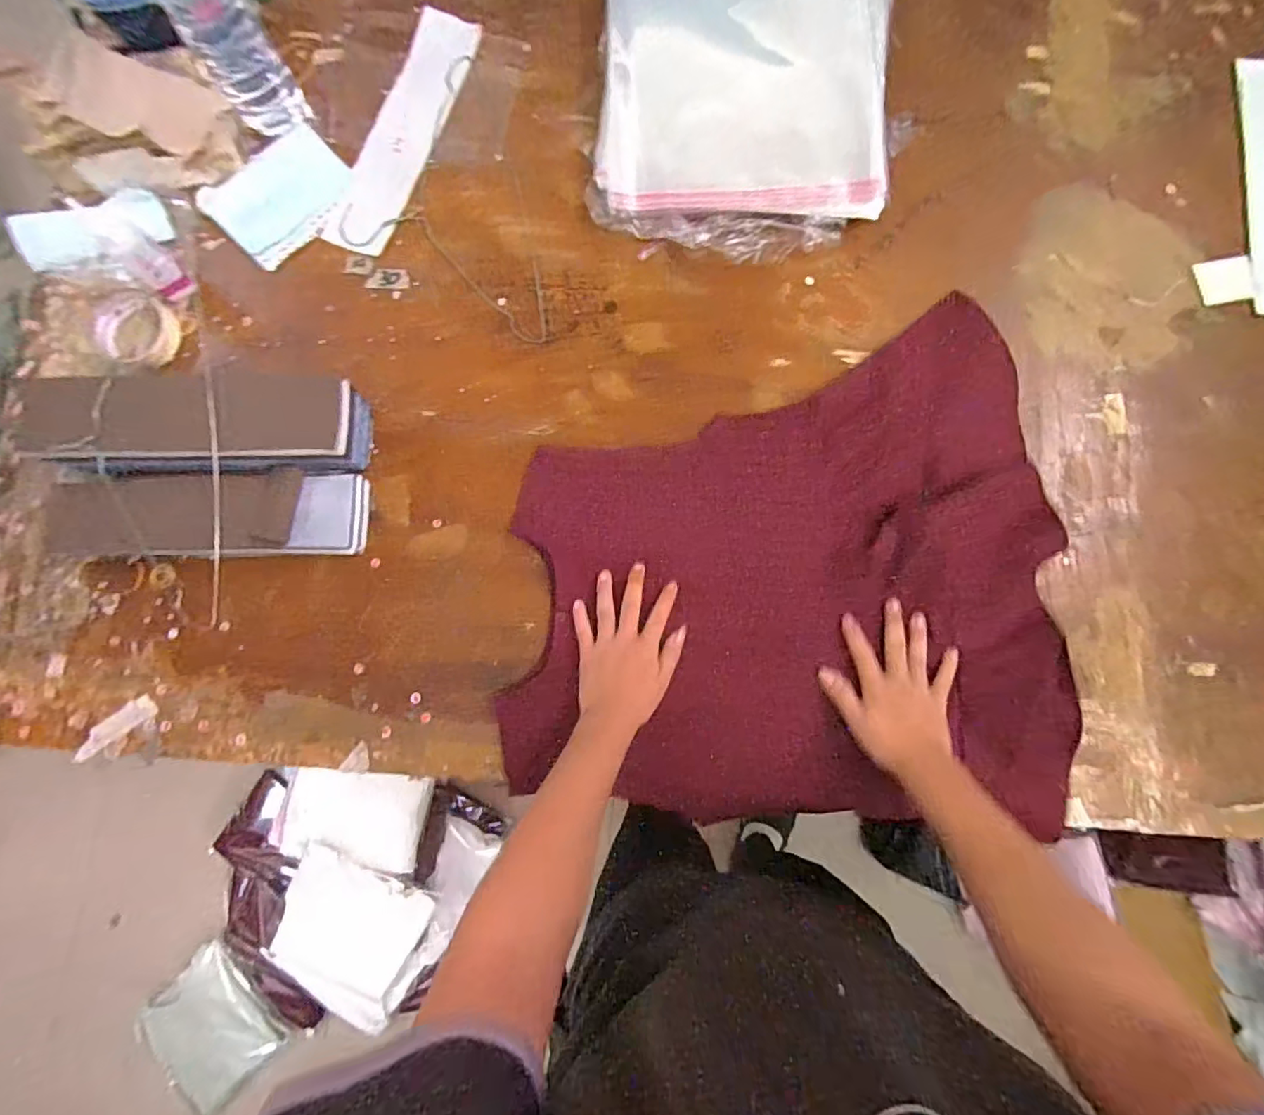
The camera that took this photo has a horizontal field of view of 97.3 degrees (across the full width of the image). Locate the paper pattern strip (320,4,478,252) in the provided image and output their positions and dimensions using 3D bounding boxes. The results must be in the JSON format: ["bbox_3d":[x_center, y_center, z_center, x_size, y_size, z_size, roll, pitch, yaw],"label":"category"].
[{"bbox_3d":[-0.281,-0.526,0.687,0.078,0.010,0.322,20,85,0],"label":"paper pattern strip"}]

